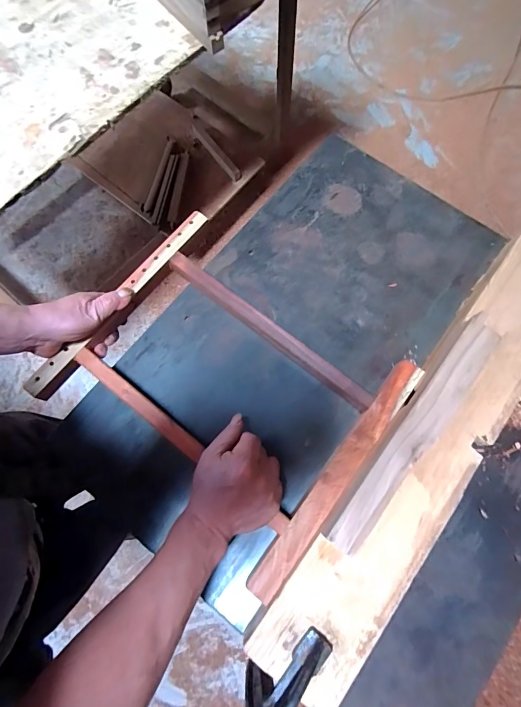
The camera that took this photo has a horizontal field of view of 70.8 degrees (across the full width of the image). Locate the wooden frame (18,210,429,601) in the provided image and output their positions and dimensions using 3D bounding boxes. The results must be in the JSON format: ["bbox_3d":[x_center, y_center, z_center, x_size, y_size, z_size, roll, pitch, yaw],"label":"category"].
[{"bbox_3d":[-0.040,0.038,0.468,0.380,0.032,0.316,38,77,10],"label":"wooden frame"}]

